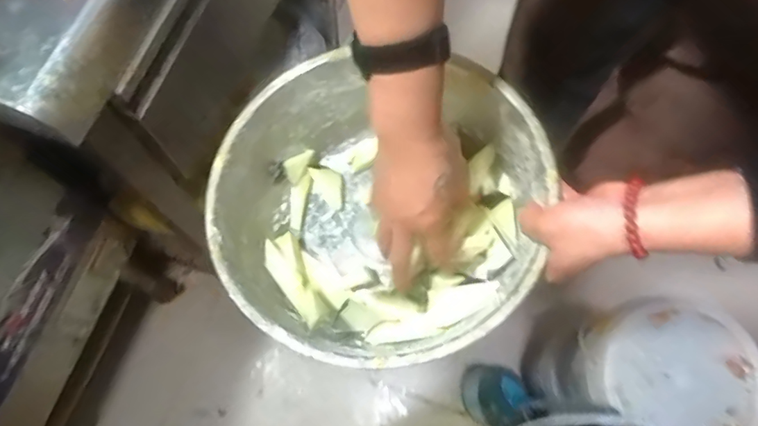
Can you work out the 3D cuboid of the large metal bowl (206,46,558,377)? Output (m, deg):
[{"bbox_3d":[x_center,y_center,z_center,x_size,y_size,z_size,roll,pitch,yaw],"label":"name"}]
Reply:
[{"bbox_3d":[-0.006,0.002,0.498,0.290,0.143,0.282,1,69,-2],"label":"large metal bowl"}]

